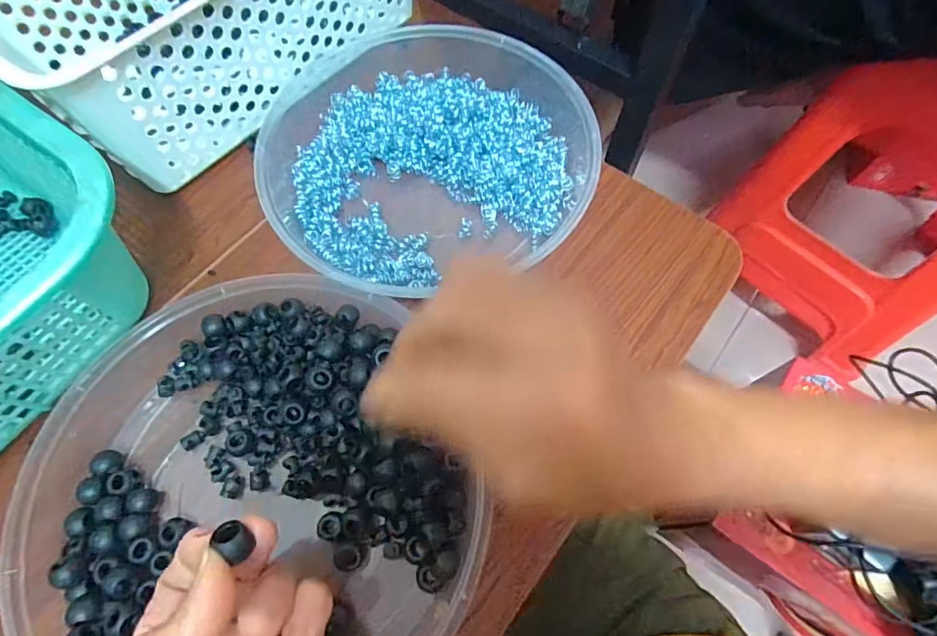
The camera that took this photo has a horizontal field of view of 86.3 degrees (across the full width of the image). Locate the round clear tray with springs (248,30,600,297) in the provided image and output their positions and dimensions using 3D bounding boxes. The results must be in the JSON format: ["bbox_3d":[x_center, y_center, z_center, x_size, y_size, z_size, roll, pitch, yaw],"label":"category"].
[{"bbox_3d":[-0.034,-0.127,0.364,0.225,0.042,0.255,-16,67,-8],"label":"round clear tray with springs"}]

